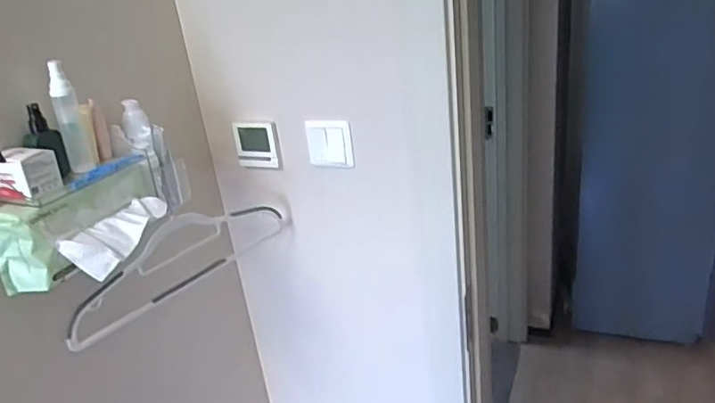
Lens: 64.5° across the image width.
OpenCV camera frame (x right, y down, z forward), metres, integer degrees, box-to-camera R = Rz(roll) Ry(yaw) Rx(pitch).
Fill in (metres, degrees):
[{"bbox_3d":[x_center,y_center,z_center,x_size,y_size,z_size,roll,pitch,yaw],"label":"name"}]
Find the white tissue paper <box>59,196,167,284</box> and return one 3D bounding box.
[{"bbox_3d":[-0.317,0.045,0.760,0.062,0.046,0.148,1,26,18],"label":"white tissue paper"}]

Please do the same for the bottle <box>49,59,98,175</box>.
[{"bbox_3d":[-0.389,-0.111,0.764,0.034,0.149,0.028,-18,27,-23],"label":"bottle"}]

